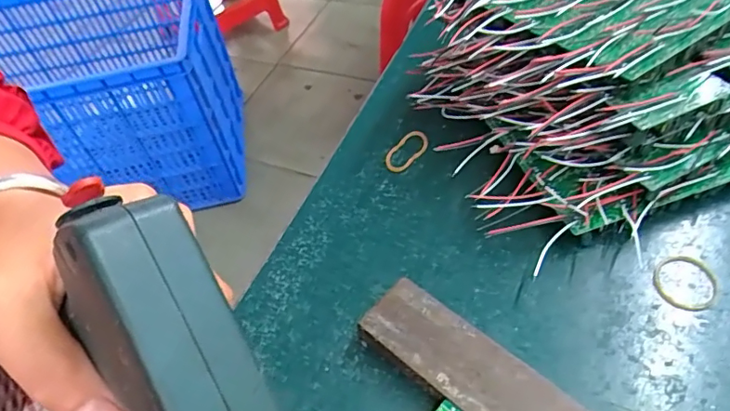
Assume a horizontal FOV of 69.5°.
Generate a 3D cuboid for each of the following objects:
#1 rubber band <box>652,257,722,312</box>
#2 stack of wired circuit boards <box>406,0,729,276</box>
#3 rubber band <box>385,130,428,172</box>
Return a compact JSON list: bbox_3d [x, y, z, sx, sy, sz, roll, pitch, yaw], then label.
[{"bbox_3d":[0.159,0.037,0.260,0.031,0.004,0.030,-3,49,4],"label":"rubber band"},{"bbox_3d":[0.132,-0.079,0.313,0.169,0.084,0.176,-21,50,-11],"label":"stack of wired circuit boards"},{"bbox_3d":[0.027,-0.035,0.345,0.020,0.004,0.036,36,73,28],"label":"rubber band"}]

